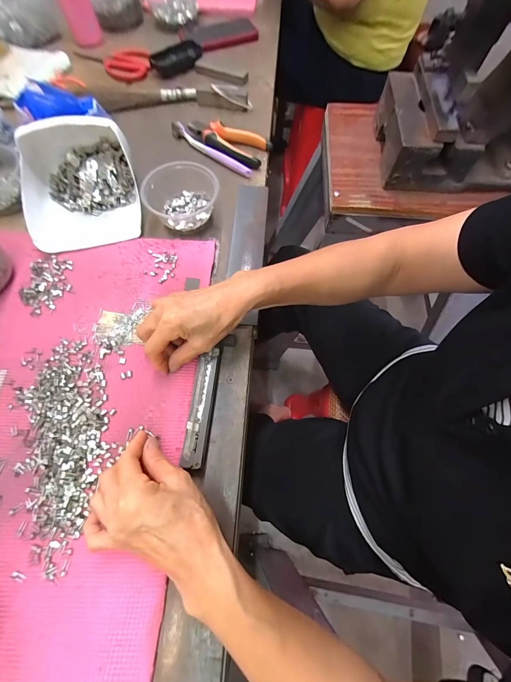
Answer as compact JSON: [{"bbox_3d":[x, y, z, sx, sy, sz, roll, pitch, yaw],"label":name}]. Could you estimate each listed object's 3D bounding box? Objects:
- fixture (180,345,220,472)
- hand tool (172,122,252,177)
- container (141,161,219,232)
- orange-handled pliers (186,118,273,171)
[{"bbox_3d":[-0.061,0.073,0.324,0.022,0.032,0.125,6,67,3],"label":"fixture"},{"bbox_3d":[-0.080,-0.328,0.496,0.178,0.018,0.016,39,72,15],"label":"hand tool"},{"bbox_3d":[-0.109,-0.211,0.426,0.109,0.050,0.089,-11,67,-4],"label":"container"},{"bbox_3d":[-0.051,-0.340,0.499,0.144,0.025,0.073,19,68,8],"label":"orange-handled pliers"}]

